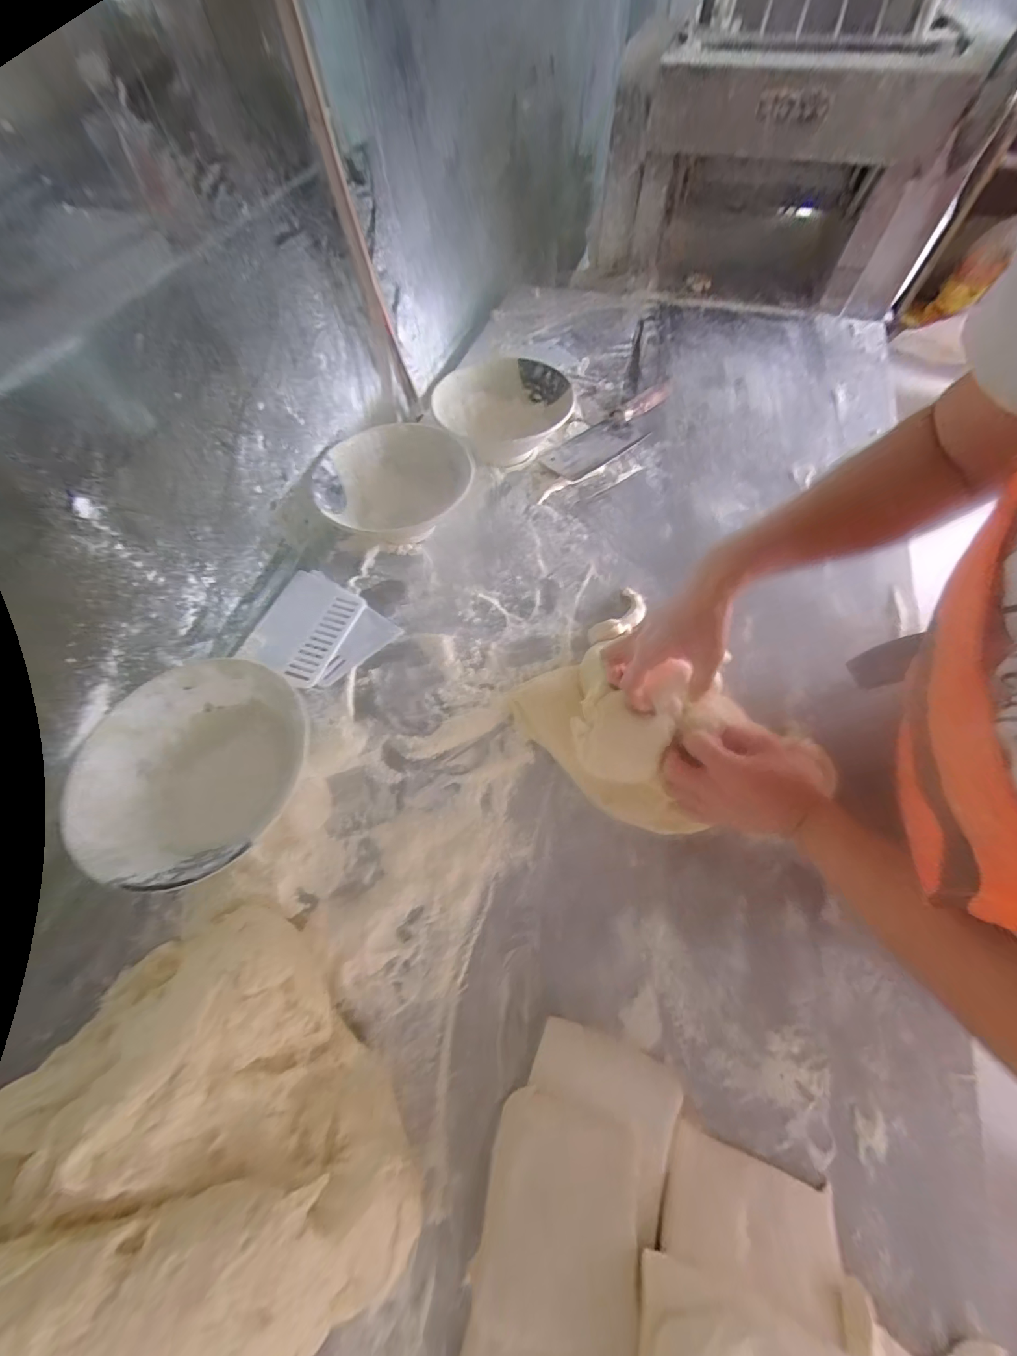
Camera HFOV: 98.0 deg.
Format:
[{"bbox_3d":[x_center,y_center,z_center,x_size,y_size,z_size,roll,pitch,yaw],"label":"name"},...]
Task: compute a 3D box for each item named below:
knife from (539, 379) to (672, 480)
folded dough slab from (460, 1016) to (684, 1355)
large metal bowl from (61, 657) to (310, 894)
[{"bbox_3d":[0.188,-0.412,0.738,0.289,0.023,0.092,-35,66,-15],"label":"knife"},{"bbox_3d":[0.009,0.465,0.271,0.120,0.043,0.402,18,64,12],"label":"folded dough slab"},{"bbox_3d":[-0.316,0.098,0.455,0.185,0.086,0.217,-1,62,2],"label":"large metal bowl"}]

